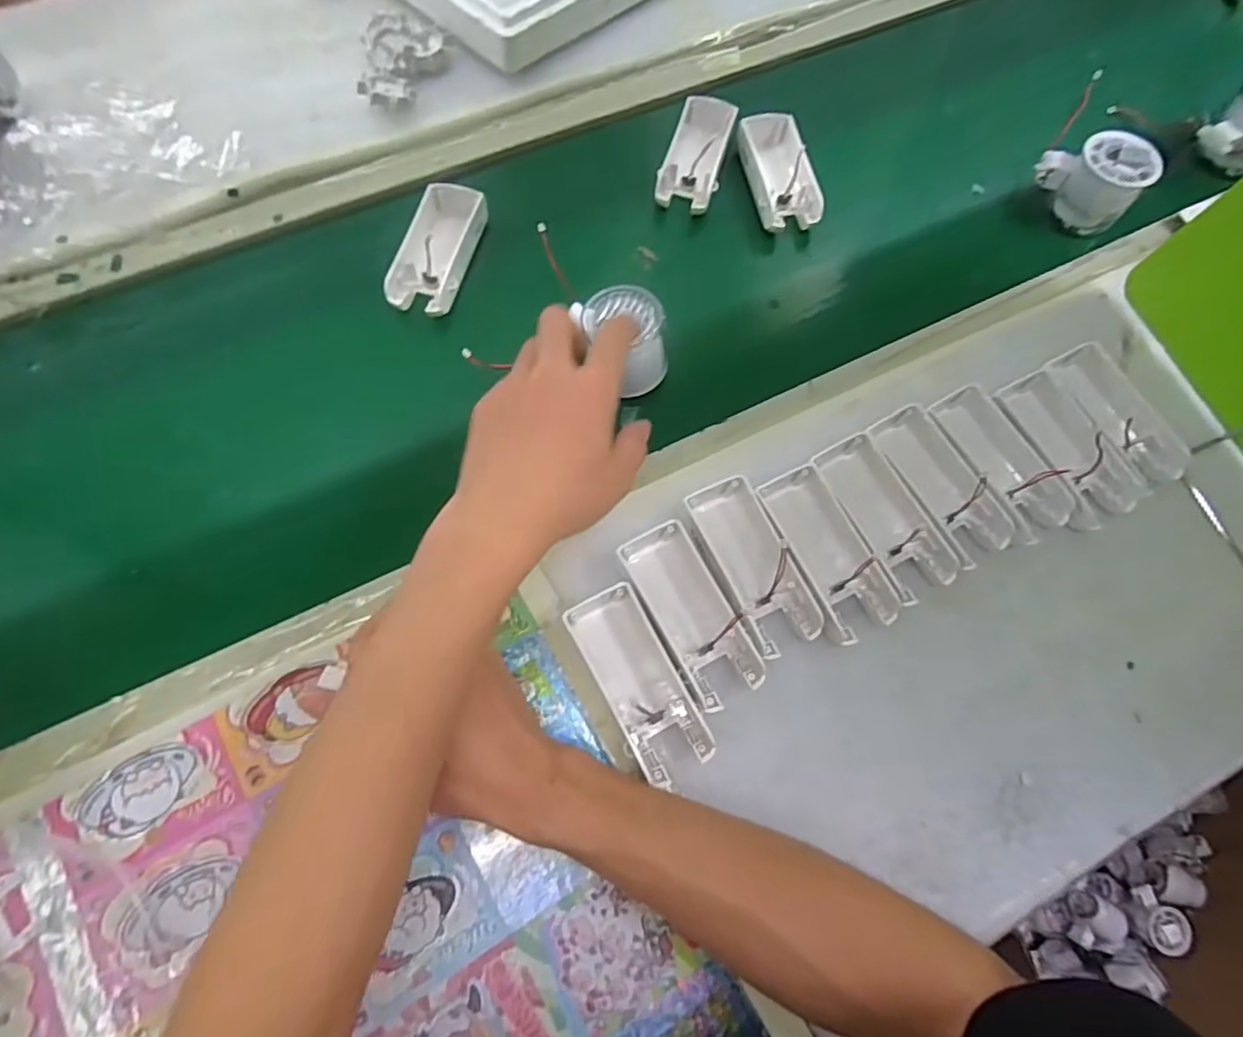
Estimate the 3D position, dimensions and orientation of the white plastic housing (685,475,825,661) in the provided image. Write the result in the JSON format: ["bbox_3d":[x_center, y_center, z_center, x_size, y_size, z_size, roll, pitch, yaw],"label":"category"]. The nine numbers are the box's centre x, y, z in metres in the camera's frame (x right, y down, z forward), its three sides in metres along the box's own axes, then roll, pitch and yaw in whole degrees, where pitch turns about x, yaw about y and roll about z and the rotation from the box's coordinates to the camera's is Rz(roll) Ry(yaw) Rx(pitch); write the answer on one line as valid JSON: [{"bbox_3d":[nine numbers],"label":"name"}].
[{"bbox_3d":[0.080,0.029,0.386,0.046,0.030,0.107,-22,72,-10],"label":"white plastic housing"}]

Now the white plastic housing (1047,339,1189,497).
[{"bbox_3d":[0.338,-0.067,0.433,0.048,0.032,0.106,-24,72,-11],"label":"white plastic housing"}]

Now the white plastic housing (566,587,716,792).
[{"bbox_3d":[0.010,0.094,0.360,0.044,0.024,0.108,-27,73,-12],"label":"white plastic housing"}]

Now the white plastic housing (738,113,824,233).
[{"bbox_3d":[0.131,-0.289,0.520,0.052,0.027,0.106,-7,70,-5],"label":"white plastic housing"}]

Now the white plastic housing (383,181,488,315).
[{"bbox_3d":[-0.141,-0.207,0.480,0.049,0.027,0.111,12,69,2],"label":"white plastic housing"}]

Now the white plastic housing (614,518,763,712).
[{"bbox_3d":[0.041,0.057,0.374,0.044,0.028,0.108,-27,73,-12],"label":"white plastic housing"}]

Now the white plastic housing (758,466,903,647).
[{"bbox_3d":[0.127,0.023,0.393,0.048,0.028,0.107,-21,72,-10],"label":"white plastic housing"}]

